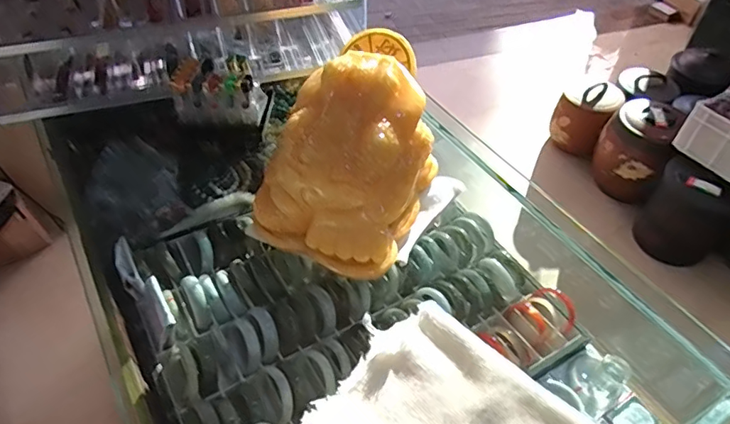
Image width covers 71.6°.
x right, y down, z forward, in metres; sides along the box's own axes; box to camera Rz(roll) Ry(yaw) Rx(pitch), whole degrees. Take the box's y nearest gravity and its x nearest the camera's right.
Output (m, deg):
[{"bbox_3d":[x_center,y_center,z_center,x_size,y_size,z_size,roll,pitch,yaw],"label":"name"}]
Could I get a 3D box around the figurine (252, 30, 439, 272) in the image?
[{"bbox_3d":[-0.006,-0.080,0.642,0.179,0.169,0.258,24,53,19],"label":"figurine"}]

